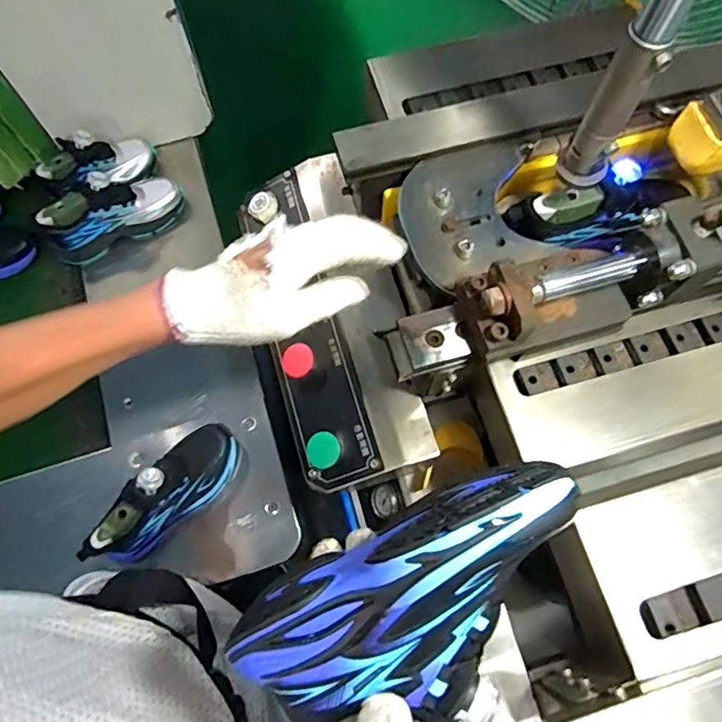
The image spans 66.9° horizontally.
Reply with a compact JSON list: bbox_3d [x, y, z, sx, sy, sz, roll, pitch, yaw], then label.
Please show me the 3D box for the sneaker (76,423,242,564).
[{"bbox_3d":[-0.267,0.172,0.734,0.085,0.109,0.240,42,61,13],"label":"sneaker"}]

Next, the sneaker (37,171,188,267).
[{"bbox_3d":[-0.398,-0.241,0.888,0.218,0.104,0.076,-36,75,-12],"label":"sneaker"}]

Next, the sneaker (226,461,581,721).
[{"bbox_3d":[0.039,0.140,0.337,0.207,0.092,0.135,-34,103,7],"label":"sneaker"}]

